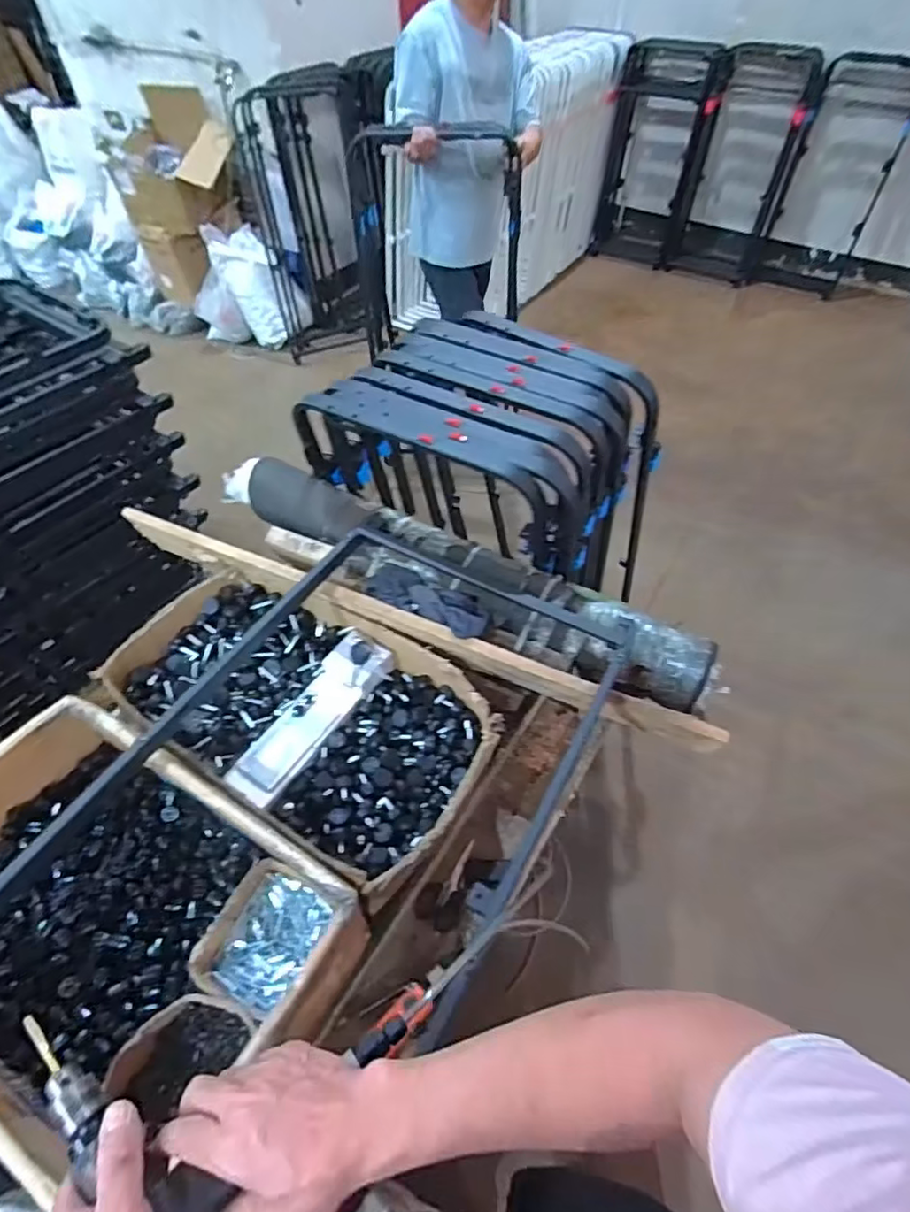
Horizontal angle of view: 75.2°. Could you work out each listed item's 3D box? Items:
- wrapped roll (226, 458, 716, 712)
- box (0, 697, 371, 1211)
[{"bbox_3d":[-0.041,-0.070,1.027,0.944,0.104,0.130,25,55,19],"label":"wrapped roll"},{"bbox_3d":[-0.417,0.381,0.721,0.531,0.136,0.349,25,55,19],"label":"box"}]

